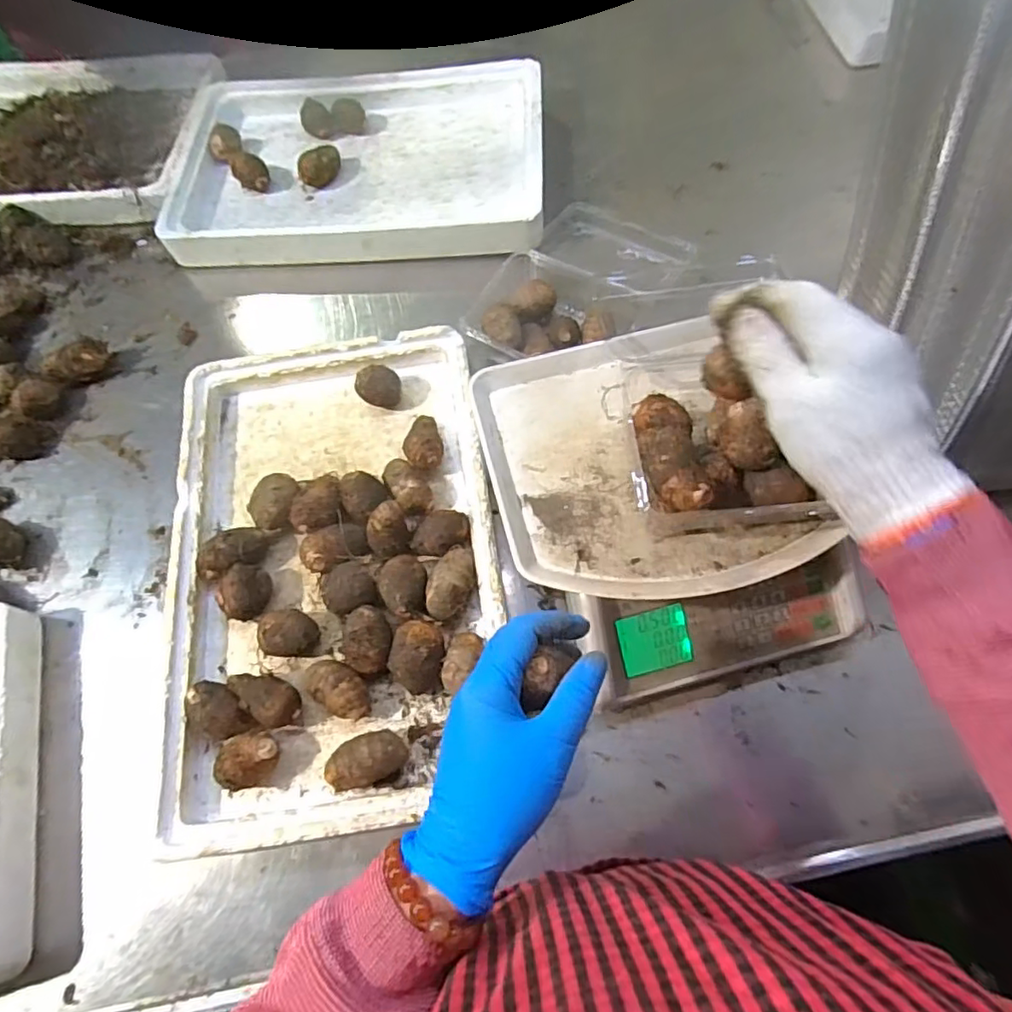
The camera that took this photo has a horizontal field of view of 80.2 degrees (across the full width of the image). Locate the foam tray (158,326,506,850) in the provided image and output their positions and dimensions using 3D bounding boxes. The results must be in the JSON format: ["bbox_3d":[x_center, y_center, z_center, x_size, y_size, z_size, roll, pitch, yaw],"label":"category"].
[{"bbox_3d":[-0.158,0.045,0.563,0.289,0.063,0.453,-10,66,0],"label":"foam tray"}]

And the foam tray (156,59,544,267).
[{"bbox_3d":[-0.192,-0.460,0.807,0.481,0.057,0.337,-1,66,5],"label":"foam tray"}]

